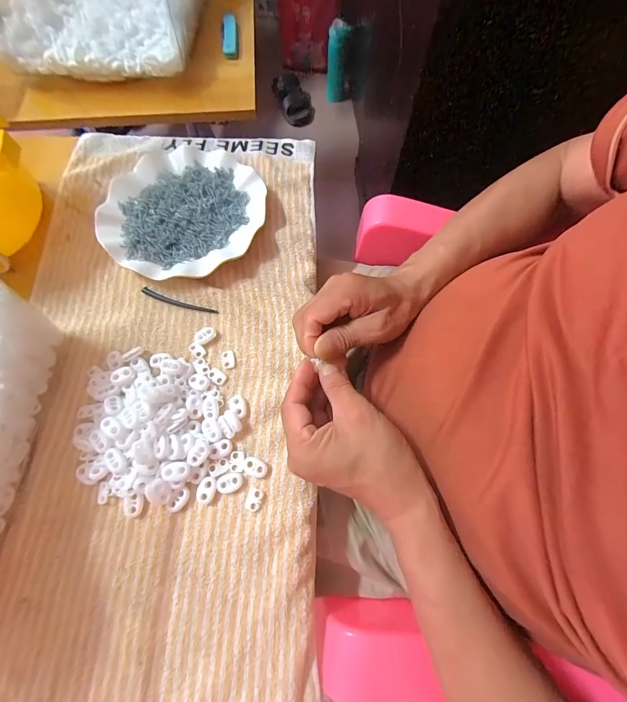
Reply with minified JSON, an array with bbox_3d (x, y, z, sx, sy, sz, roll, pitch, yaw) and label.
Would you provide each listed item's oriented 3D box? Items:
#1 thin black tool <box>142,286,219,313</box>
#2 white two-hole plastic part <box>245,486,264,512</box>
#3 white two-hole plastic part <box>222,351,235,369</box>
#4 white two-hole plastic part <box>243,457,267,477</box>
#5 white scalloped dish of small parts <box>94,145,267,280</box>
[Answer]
[{"bbox_3d":[-0.146,-0.052,0.346,0.088,0.005,0.010,19,71,7],"label":"thin black tool"},{"bbox_3d":[-0.052,0.130,0.279,0.014,0.004,0.018,15,71,6],"label":"white two-hole plastic part"},{"bbox_3d":[-0.086,0.008,0.323,0.013,0.004,0.020,-12,70,-4],"label":"white two-hole plastic part"},{"bbox_3d":[-0.052,0.105,0.287,0.022,0.006,0.015,18,71,7],"label":"white two-hole plastic part"},{"bbox_3d":[-0.147,-0.159,0.371,0.172,0.020,0.176,0,70,0],"label":"white scalloped dish of small parts"}]

